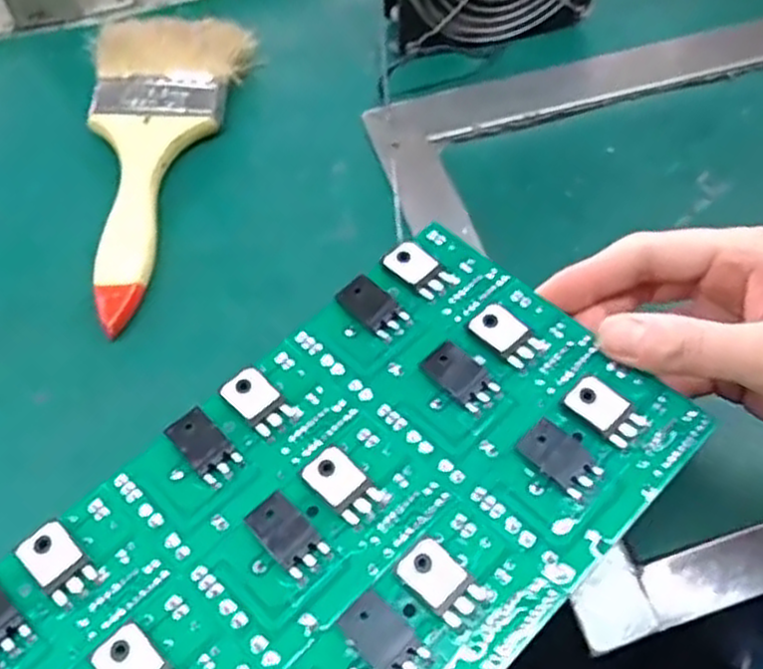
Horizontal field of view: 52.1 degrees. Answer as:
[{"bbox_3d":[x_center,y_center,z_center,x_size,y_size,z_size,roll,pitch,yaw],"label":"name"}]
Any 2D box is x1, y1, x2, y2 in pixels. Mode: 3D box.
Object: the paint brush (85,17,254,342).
[{"bbox_3d":[-0.126,-0.092,0.404,0.080,0.023,0.191,7,60,3],"label":"paint brush"}]

